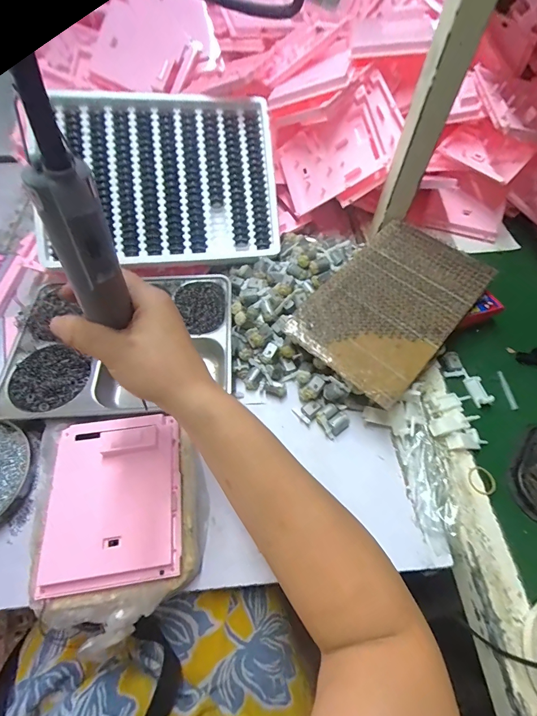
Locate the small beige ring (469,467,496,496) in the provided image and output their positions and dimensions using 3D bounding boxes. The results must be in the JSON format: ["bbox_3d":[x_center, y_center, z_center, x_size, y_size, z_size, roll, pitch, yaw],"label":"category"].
[{"bbox_3d":[0.243,0.139,0.397,0.028,0.004,0.031,2,60,0],"label":"small beige ring"}]

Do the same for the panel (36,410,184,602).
[{"bbox_3d":[-0.157,0.137,0.349,0.127,0.022,0.156,-7,60,-5],"label":"panel"}]

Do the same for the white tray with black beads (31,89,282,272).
[{"bbox_3d":[-0.168,-0.266,0.519,0.351,0.030,0.261,-7,89,-7],"label":"white tray with black beads"}]

